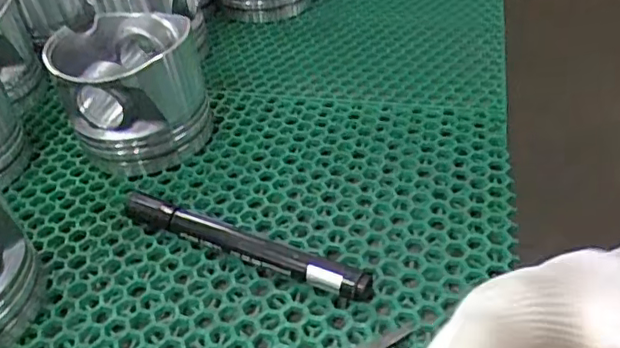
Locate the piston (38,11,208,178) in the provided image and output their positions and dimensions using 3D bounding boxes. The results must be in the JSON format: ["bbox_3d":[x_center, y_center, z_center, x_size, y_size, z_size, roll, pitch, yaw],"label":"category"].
[{"bbox_3d":[-0.110,-0.054,0.381,0.082,0.074,0.082,-8,41,-4],"label":"piston"}]

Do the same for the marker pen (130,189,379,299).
[{"bbox_3d":[-0.036,0.038,0.311,0.143,0.016,0.014,16,45,23],"label":"marker pen"}]

